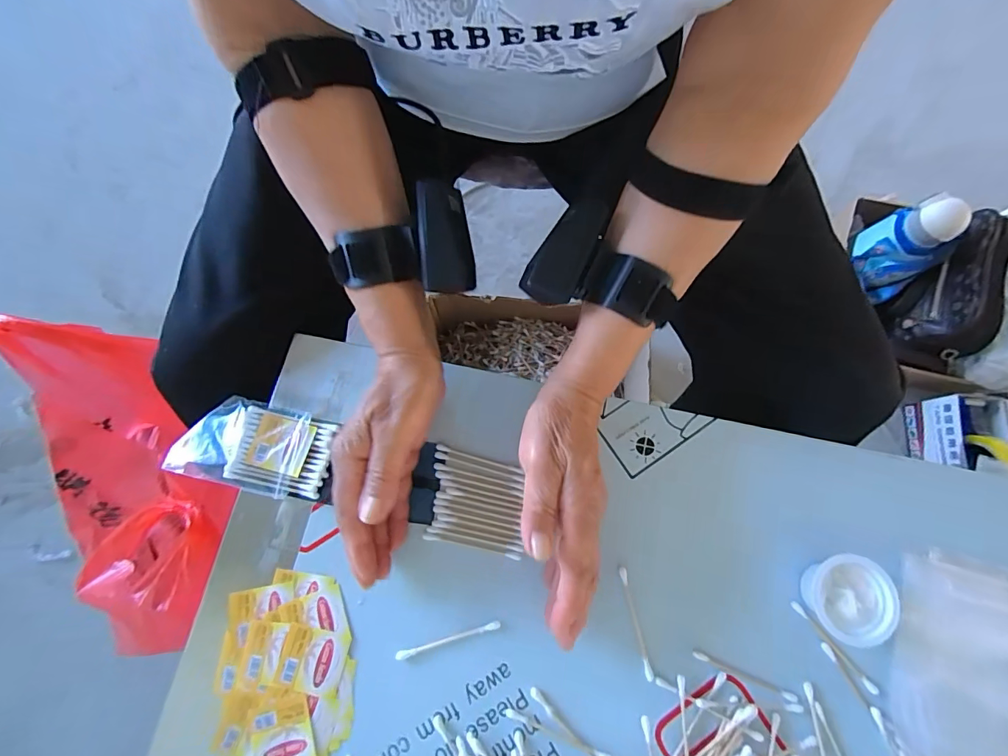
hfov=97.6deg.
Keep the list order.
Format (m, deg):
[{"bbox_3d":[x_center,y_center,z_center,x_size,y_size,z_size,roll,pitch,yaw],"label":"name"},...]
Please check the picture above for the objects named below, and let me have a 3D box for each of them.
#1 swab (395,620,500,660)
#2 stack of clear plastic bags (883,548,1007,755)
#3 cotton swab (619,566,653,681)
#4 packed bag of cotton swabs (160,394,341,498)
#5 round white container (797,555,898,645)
[{"bbox_3d":[-0.039,0.181,0.305,0.073,0.004,0.005,-16,77,-3],"label":"swab"},{"bbox_3d":[0.314,0.194,0.297,0.094,0.015,0.139,16,77,5],"label":"stack of clear plastic bags"},{"bbox_3d":[0.092,0.171,0.308,0.005,0.004,0.072,-11,77,-2],"label":"cotton swab"},{"bbox_3d":[-0.193,0.052,0.337,0.121,0.009,0.064,12,77,4],"label":"packed bag of cotton swabs"},{"bbox_3d":[0.233,0.148,0.298,0.048,0.023,0.052,0,76,1],"label":"round white container"}]

